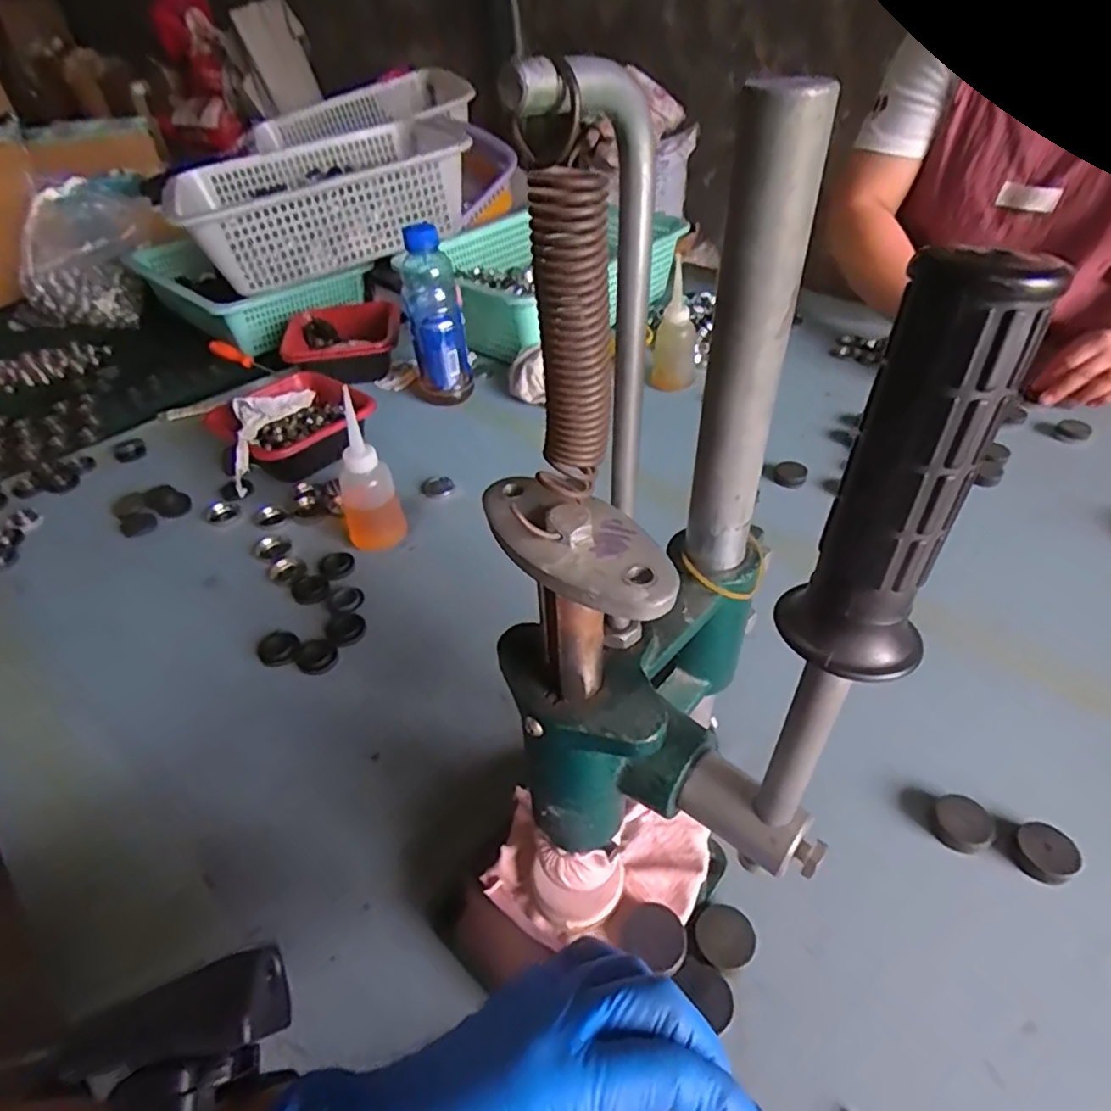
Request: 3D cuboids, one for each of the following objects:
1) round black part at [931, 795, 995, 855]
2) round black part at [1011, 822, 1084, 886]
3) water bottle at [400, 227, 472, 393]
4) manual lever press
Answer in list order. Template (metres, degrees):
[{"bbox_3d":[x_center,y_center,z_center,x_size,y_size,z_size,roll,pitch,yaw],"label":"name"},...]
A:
[{"bbox_3d":[0.256,0.169,0.405,0.031,0.012,0.033,-1,41,1],"label":"round black part"},{"bbox_3d":[0.297,0.181,0.391,0.032,0.014,0.032,-1,41,1],"label":"round black part"},{"bbox_3d":[-0.146,-0.288,0.771,0.068,0.184,0.054,-9,42,-6],"label":"water bottle"},{"bbox_3d":[0.036,0.045,0.270,0.140,0.393,0.118,6,43,11],"label":"manual lever press"}]

